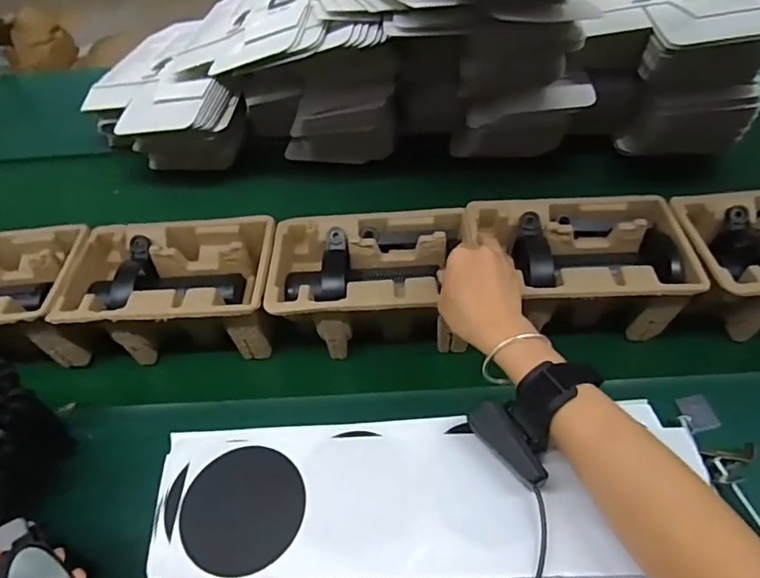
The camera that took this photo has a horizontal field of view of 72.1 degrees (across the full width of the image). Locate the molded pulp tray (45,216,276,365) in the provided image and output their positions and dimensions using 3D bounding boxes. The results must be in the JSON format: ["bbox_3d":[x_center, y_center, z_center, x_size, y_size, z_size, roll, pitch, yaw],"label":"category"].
[{"bbox_3d":[-0.234,0.002,0.613,0.226,0.092,0.146,-3,48,-1],"label":"molded pulp tray"}]

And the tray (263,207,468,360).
[{"bbox_3d":[-0.013,-0.008,0.601,0.208,0.093,0.147,0,48,2],"label":"tray"}]

